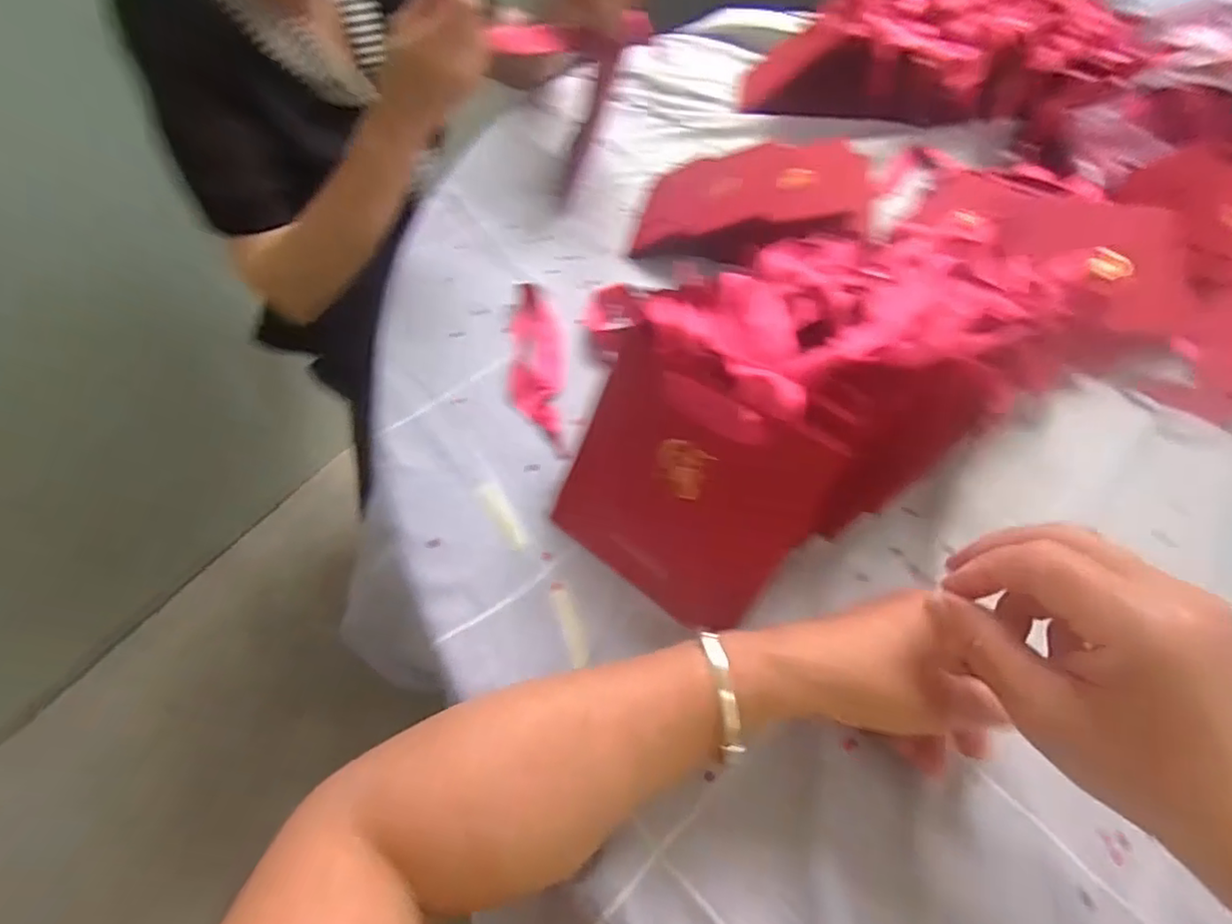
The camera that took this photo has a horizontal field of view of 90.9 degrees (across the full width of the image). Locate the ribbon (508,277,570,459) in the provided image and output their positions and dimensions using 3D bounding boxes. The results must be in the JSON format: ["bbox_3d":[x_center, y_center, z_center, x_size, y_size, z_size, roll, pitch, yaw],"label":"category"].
[{"bbox_3d":[-0.060,-0.078,0.471,0.043,0.015,0.163,-1,53,-3],"label":"ribbon"}]

